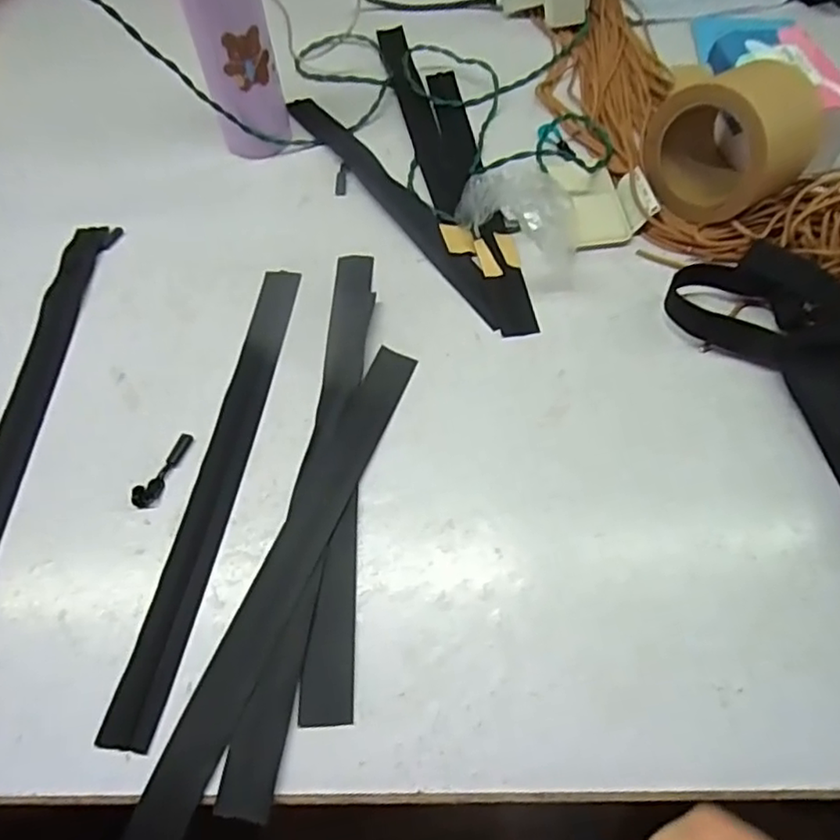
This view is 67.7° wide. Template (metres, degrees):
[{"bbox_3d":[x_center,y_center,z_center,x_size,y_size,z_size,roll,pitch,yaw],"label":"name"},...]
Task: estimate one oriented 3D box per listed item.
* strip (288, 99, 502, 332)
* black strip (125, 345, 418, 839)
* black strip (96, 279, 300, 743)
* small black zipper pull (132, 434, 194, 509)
[{"bbox_3d":[-0.025,-0.203,0.565,0.033,0.004,0.338,-30,63,-15],"label":"strip"},{"bbox_3d":[-0.083,0.093,0.395,0.034,0.004,0.349,18,61,12],"label":"black strip"},{"bbox_3d":[-0.137,0.031,0.435,0.034,0.004,0.350,7,60,5],"label":"black strip"},{"bbox_3d":[-0.175,0.034,0.429,0.013,0.006,0.059,23,62,14],"label":"small black zipper pull"}]

